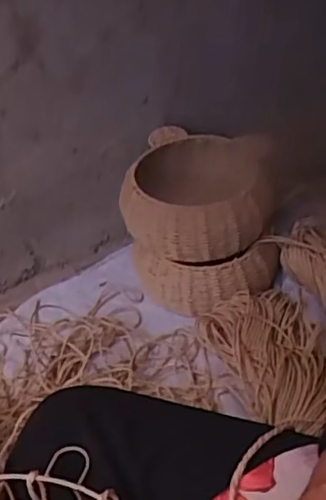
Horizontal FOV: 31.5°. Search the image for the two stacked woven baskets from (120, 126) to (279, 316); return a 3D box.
[{"bbox_3d":[0.080,-0.067,1.239,0.304,0.244,0.356,-4,39,3],"label":"two stacked woven baskets"}]

